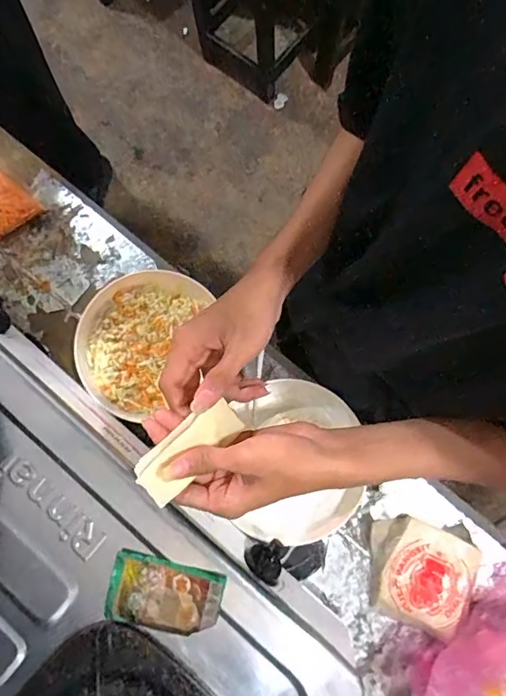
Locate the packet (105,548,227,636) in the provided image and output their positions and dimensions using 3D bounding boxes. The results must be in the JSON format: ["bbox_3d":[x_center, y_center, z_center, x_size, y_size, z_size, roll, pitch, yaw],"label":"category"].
[{"bbox_3d":[-0.086,0.241,0.452,0.107,0.012,0.065,13,80,3],"label":"packet"}]

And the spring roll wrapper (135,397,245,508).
[{"bbox_3d":[-0.049,0.079,0.371,0.090,0.012,0.038,-39,81,-20],"label":"spring roll wrapper"}]

